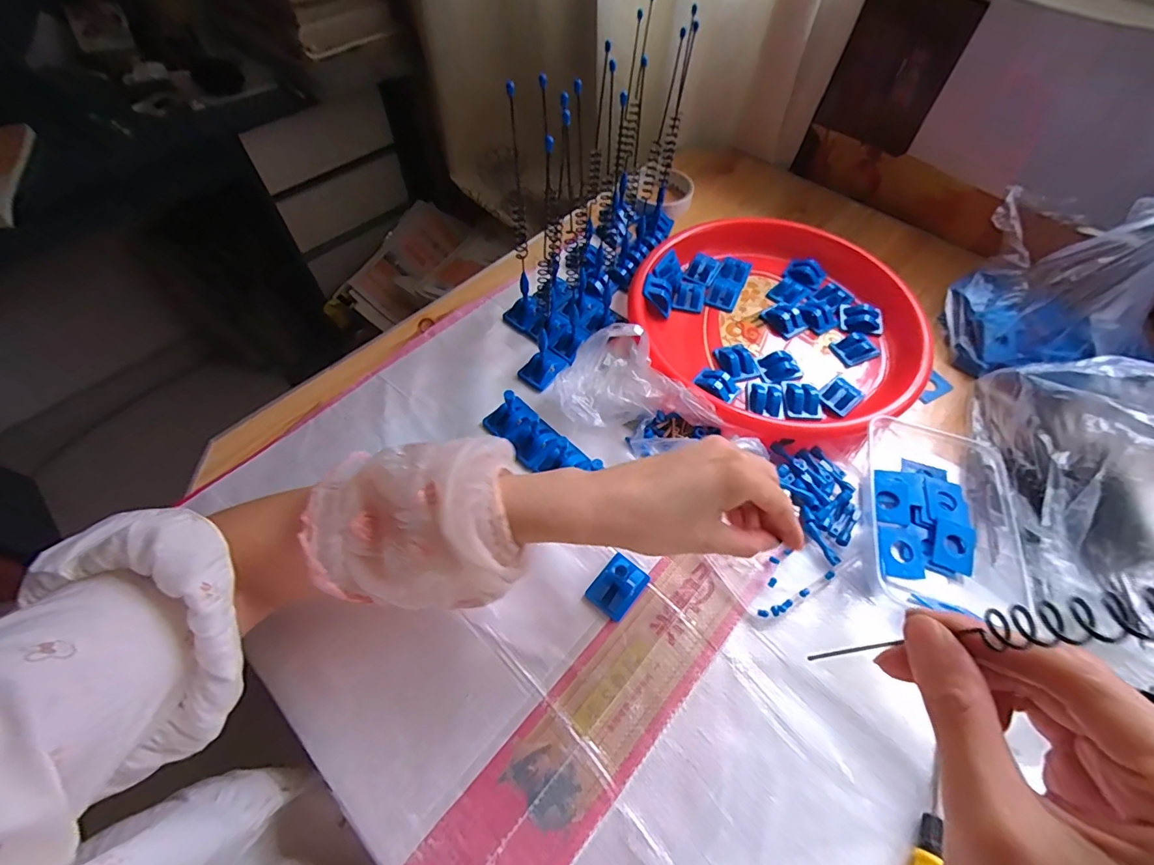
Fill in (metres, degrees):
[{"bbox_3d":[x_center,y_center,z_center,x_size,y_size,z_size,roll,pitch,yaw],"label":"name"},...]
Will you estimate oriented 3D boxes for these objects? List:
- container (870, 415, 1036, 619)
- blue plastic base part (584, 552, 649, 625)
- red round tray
[{"bbox_3d":[0.307,0.061,0.414,0.104,0.036,0.181,15,58,8],"label":"container"},{"bbox_3d":[0.033,0.118,0.380,0.034,0.016,0.045,35,63,19],"label":"blue plastic base part"},{"bbox_3d":[0.206,-0.121,0.513,0.280,0.041,0.284,0,57,-1],"label":"red round tray"}]

